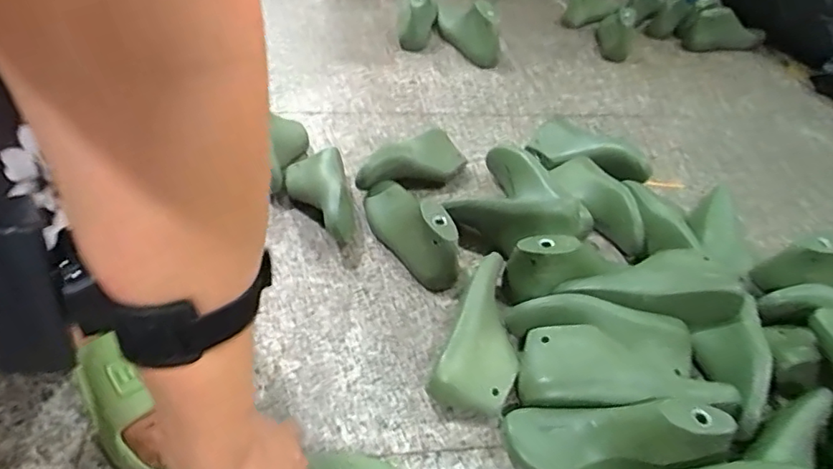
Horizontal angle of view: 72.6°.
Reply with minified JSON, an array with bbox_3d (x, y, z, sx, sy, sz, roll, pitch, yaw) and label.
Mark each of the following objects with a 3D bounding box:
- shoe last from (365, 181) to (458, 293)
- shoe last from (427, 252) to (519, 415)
[{"bbox_3d":[-0.012,-0.015,0.676,0.058,0.079,0.179,-16,45,-24],"label":"shoe last"},{"bbox_3d":[0.070,0.096,0.572,0.078,0.068,0.170,15,41,11],"label":"shoe last"}]

